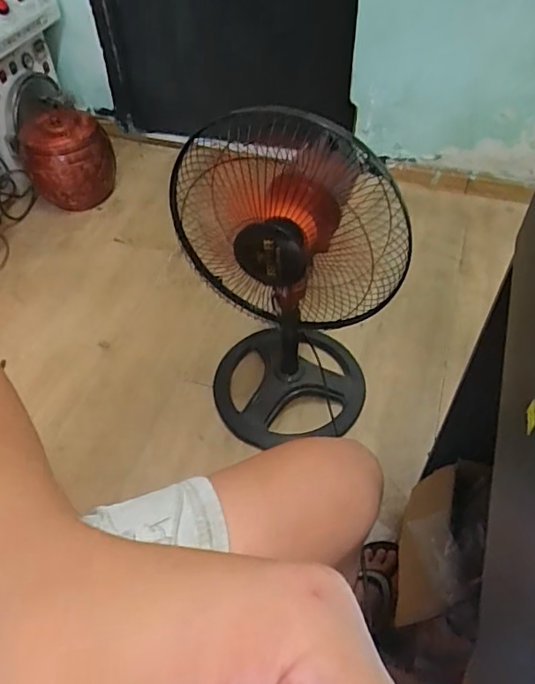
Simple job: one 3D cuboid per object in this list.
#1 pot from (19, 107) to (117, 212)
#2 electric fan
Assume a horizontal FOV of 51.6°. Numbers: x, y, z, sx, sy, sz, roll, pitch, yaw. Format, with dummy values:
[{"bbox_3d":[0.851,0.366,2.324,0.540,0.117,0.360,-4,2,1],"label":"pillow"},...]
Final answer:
[{"bbox_3d":[-0.555,-0.501,1.572,0.243,0.257,0.229,-1,51,1],"label":"pot"},{"bbox_3d":[0.023,-0.100,0.961,0.313,0.634,0.270,-6,51,-3],"label":"electric fan"}]

